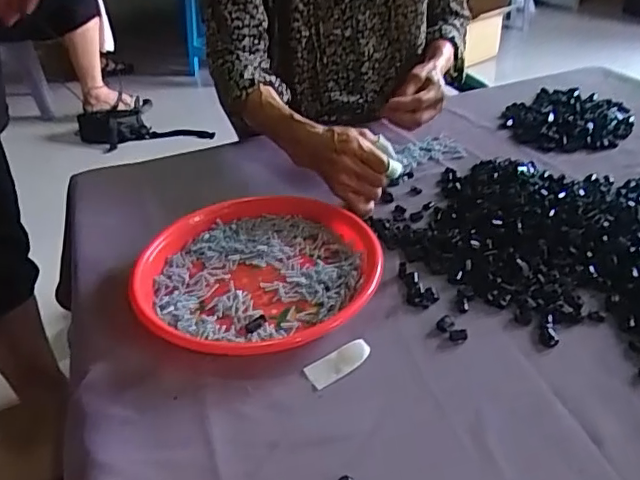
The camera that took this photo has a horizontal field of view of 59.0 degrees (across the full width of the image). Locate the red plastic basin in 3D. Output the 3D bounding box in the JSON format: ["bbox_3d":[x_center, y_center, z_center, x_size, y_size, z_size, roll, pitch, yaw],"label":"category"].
[{"bbox_3d":[-0.063,0.027,0.569,0.236,0.032,0.236,-4,36,3],"label":"red plastic basin"}]

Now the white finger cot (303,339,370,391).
[{"bbox_3d":[0.015,0.100,0.471,0.055,0.010,0.024,-23,40,-22],"label":"white finger cot"}]

